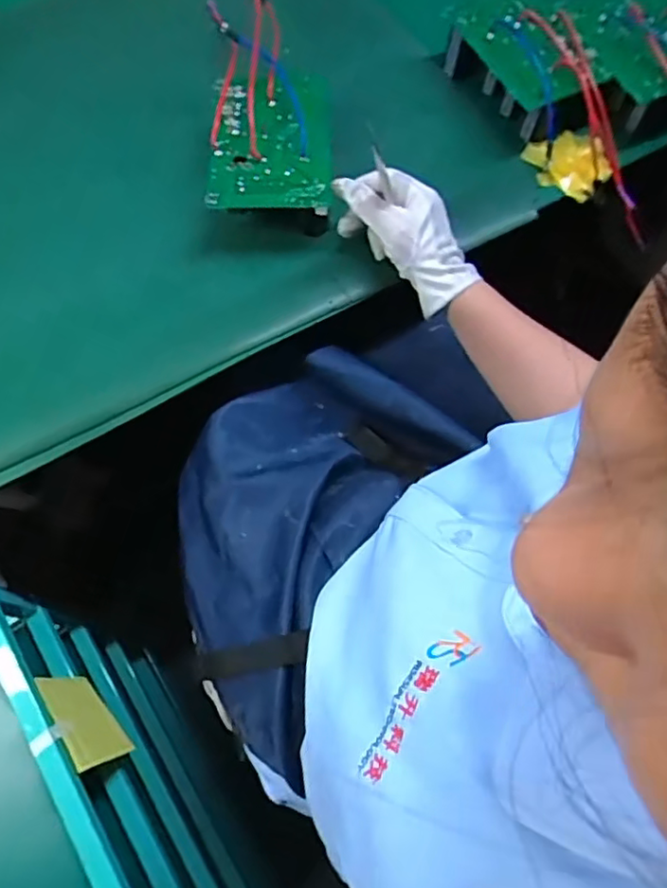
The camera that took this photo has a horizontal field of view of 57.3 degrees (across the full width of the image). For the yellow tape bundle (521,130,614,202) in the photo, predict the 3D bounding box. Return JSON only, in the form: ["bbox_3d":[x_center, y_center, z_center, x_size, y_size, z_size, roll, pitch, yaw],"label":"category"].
[{"bbox_3d":[0.254,-0.300,0.645,0.077,0.022,0.079,1,70,-2],"label":"yellow tape bundle"}]

